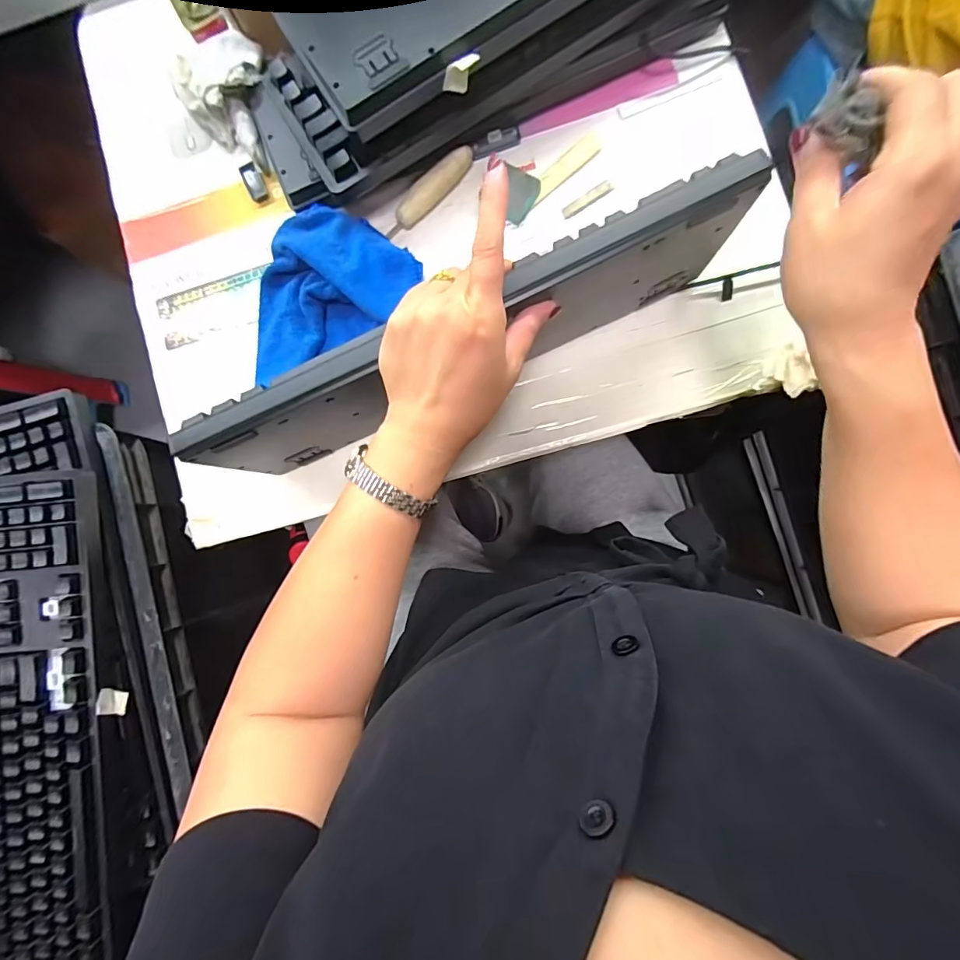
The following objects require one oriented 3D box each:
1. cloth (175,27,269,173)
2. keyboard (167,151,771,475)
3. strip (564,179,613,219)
[{"bbox_3d":[-0.248,-0.376,0.450,0.076,0.042,0.111,5,87,5],"label":"cloth"},{"bbox_3d":[-0.013,-0.108,0.355,0.429,0.155,0.029,-24,85,5],"label":"keyboard"},{"bbox_3d":[0.103,-0.269,0.439,0.052,0.004,0.011,-32,85,2],"label":"strip"}]

